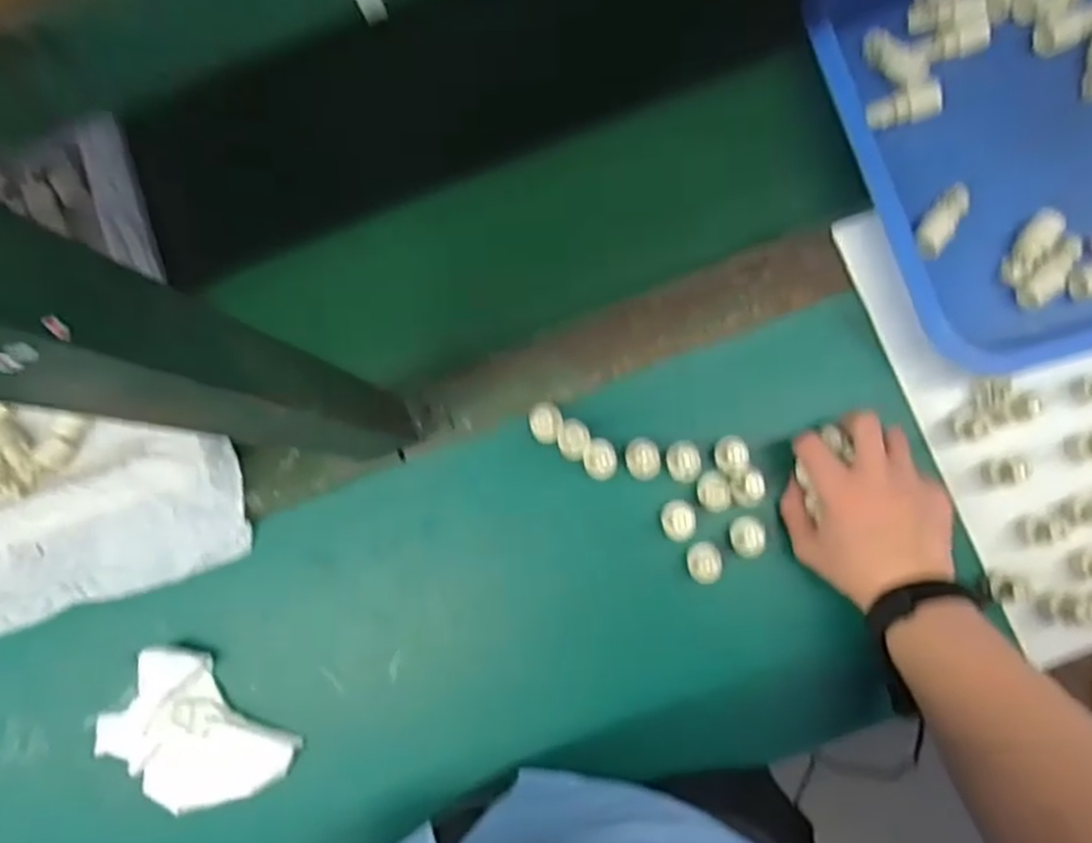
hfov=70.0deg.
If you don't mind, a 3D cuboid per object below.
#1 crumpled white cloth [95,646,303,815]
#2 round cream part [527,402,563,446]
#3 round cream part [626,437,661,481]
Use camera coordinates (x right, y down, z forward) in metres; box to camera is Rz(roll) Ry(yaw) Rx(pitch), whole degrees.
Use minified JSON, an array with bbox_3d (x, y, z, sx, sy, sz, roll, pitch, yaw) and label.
[{"bbox_3d":[-0.266,0.242,0.582,0.130,0.025,0.102,38,88,7],"label":"crumpled white cloth"},{"bbox_3d":[0.000,0.002,0.586,0.024,0.026,0.029,-11,83,4],"label":"round cream part"},{"bbox_3d":[0.072,0.029,0.581,0.024,0.026,0.031,1,84,5],"label":"round cream part"}]

